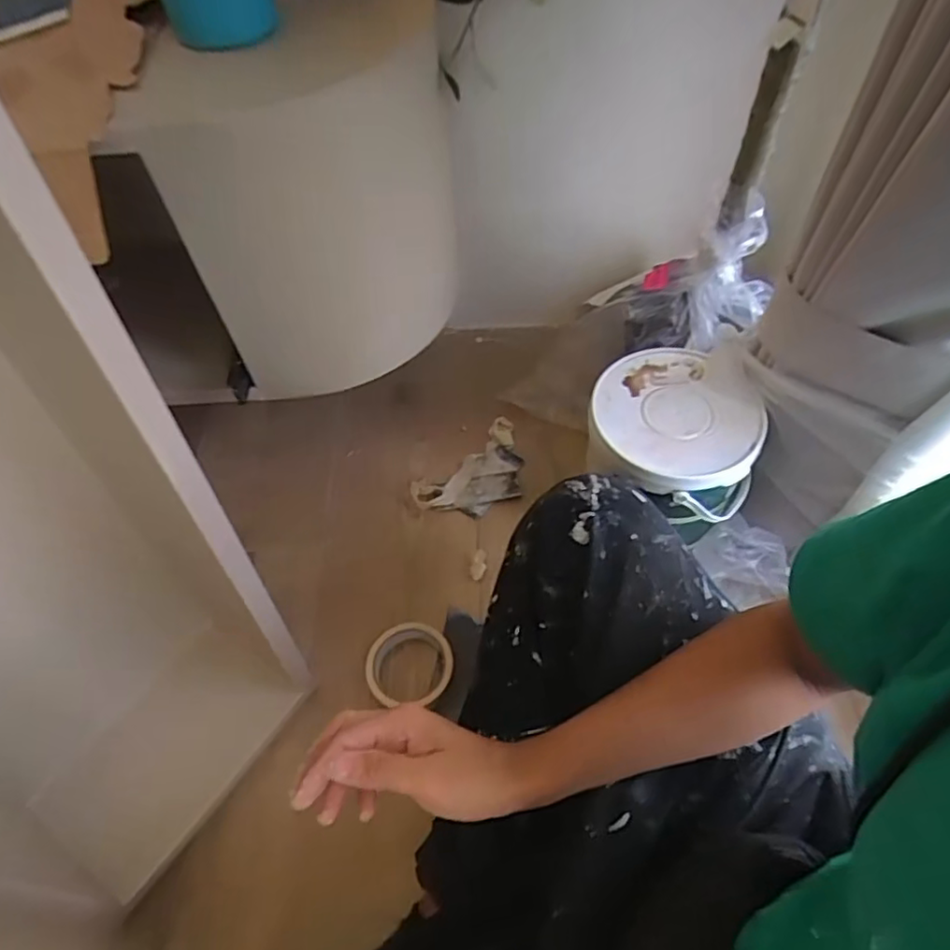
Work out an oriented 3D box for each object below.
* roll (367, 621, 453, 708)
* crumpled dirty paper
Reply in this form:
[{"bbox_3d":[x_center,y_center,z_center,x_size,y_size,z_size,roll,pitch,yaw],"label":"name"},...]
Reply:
[{"bbox_3d":[-0.074,0.212,0.707,0.095,0.024,0.086,0,56,3],"label":"roll"},{"bbox_3d":[0.010,0.000,0.854,0.181,0.017,0.109,-39,62,-21],"label":"crumpled dirty paper"}]

